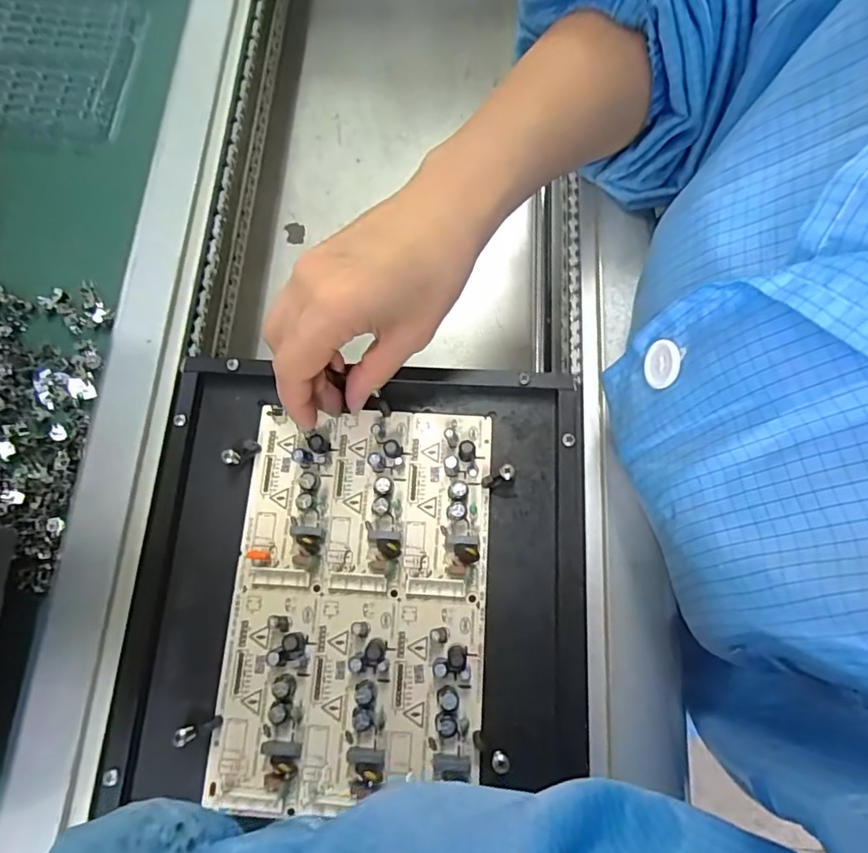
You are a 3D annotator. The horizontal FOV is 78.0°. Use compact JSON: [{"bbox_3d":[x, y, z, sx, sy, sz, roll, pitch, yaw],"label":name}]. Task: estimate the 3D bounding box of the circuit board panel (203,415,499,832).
[{"bbox_3d":[-0.040,0.088,0.286,0.134,0.018,0.198,4,75,0],"label":"circuit board panel"}]

